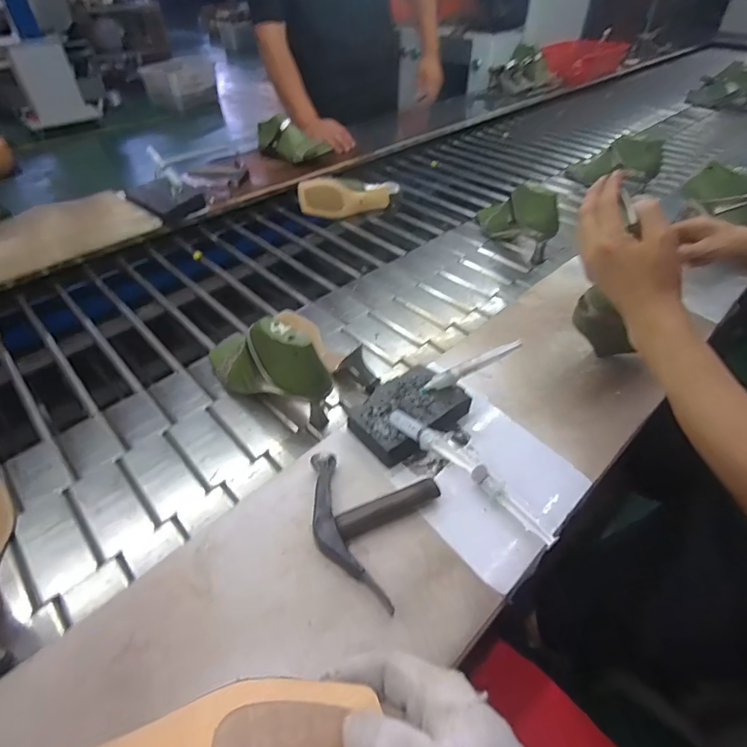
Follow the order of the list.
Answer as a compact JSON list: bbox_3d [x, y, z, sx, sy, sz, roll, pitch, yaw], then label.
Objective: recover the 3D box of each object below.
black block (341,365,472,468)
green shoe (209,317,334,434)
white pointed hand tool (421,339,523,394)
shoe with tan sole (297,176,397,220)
[{"bbox_3d":[0.041,0.047,0.538,0.130,0.037,0.091,-29,52,-26],"label":"black block"},{"bbox_3d":[-0.158,-0.014,0.613,0.228,0.138,0.067,29,52,25],"label":"green shoe"},{"bbox_3d":[0.113,-0.008,0.530,0.122,0.013,0.016,-28,44,16],"label":"white pointed hand tool"},{"bbox_3d":[-0.056,-0.416,1.065,0.232,0.084,0.087,-14,47,-14],"label":"shoe with tan sole"}]

